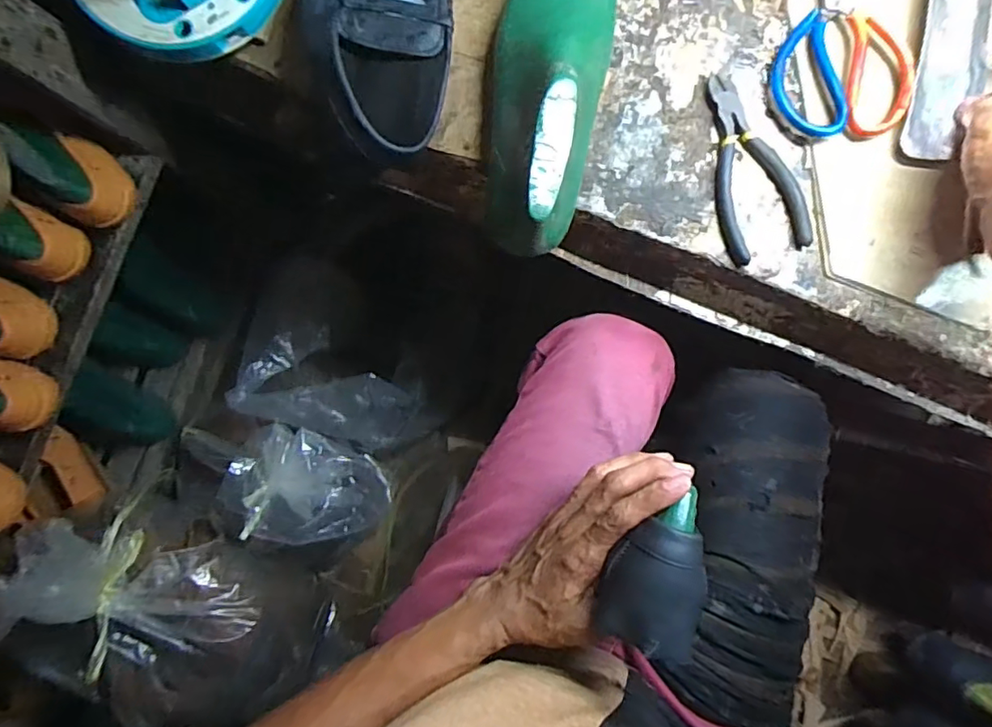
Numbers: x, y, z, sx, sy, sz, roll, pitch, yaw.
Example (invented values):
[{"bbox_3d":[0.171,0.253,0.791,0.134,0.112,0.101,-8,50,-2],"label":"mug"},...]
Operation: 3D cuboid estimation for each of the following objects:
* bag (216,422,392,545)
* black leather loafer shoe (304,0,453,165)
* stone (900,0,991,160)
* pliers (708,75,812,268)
[{"bbox_3d":[-0.240,0.151,0.711,0.181,0.108,0.133,-2,90,3],"label":"bag"},{"bbox_3d":[-0.090,-0.273,0.442,0.103,0.063,0.227,-2,90,3],"label":"black leather loafer shoe"},{"bbox_3d":[0.361,-0.259,0.439,0.050,0.013,0.193,10,90,3],"label":"stone"},{"bbox_3d":[0.205,-0.159,0.451,0.065,0.010,0.148,-13,89,3],"label":"pliers"}]

